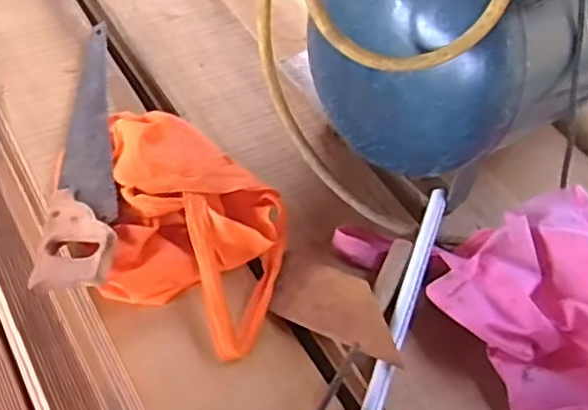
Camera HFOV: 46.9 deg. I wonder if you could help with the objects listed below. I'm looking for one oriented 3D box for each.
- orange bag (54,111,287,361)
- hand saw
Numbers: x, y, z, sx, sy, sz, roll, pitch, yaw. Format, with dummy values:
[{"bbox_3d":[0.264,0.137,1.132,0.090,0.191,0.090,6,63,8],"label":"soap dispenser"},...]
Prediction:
[{"bbox_3d":[-0.145,0.020,0.825,0.342,0.075,0.226,35,56,22],"label":"orange bag"},{"bbox_3d":[-0.262,-0.099,0.910,0.099,0.021,0.491,-11,50,9],"label":"hand saw"}]

